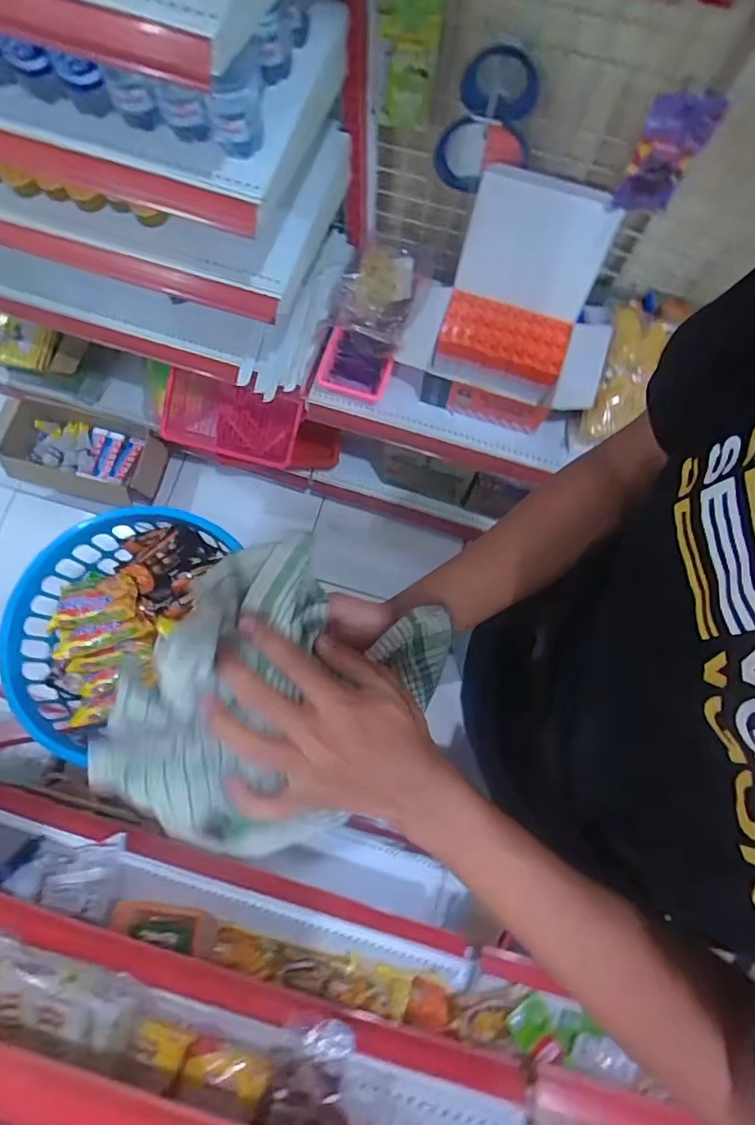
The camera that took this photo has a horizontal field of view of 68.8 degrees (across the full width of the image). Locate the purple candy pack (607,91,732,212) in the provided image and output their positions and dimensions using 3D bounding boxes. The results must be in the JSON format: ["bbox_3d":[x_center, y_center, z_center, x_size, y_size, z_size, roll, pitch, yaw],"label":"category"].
[{"bbox_3d":[0.434,-0.611,0.834,0.092,0.181,0.031,-2,77,-1],"label":"purple candy pack"}]

